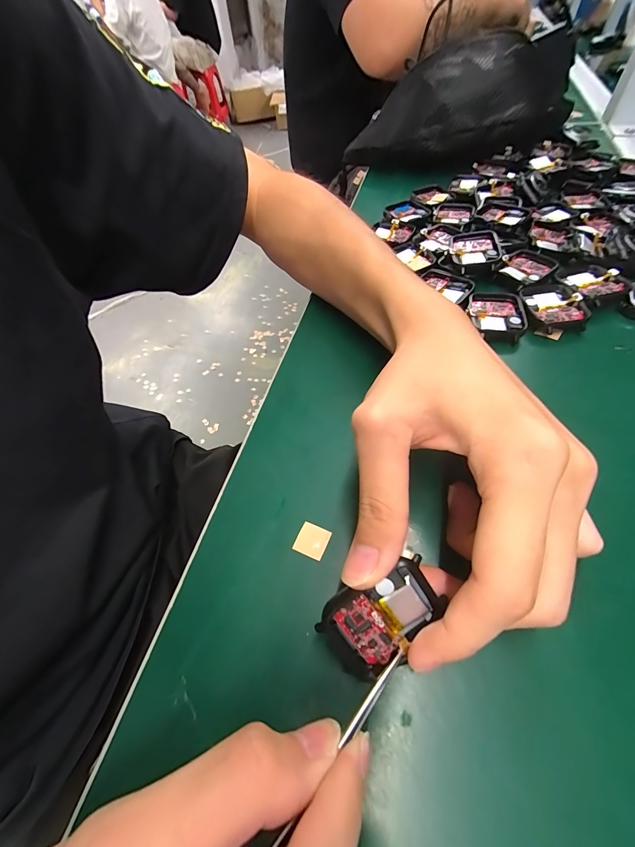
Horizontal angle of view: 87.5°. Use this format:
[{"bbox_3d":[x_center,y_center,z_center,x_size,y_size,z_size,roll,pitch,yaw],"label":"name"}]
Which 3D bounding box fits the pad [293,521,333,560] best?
[{"bbox_3d":[-0.003,0.058,0.167,0.016,0.004,0.015,19,59,17],"label":"pad"}]

